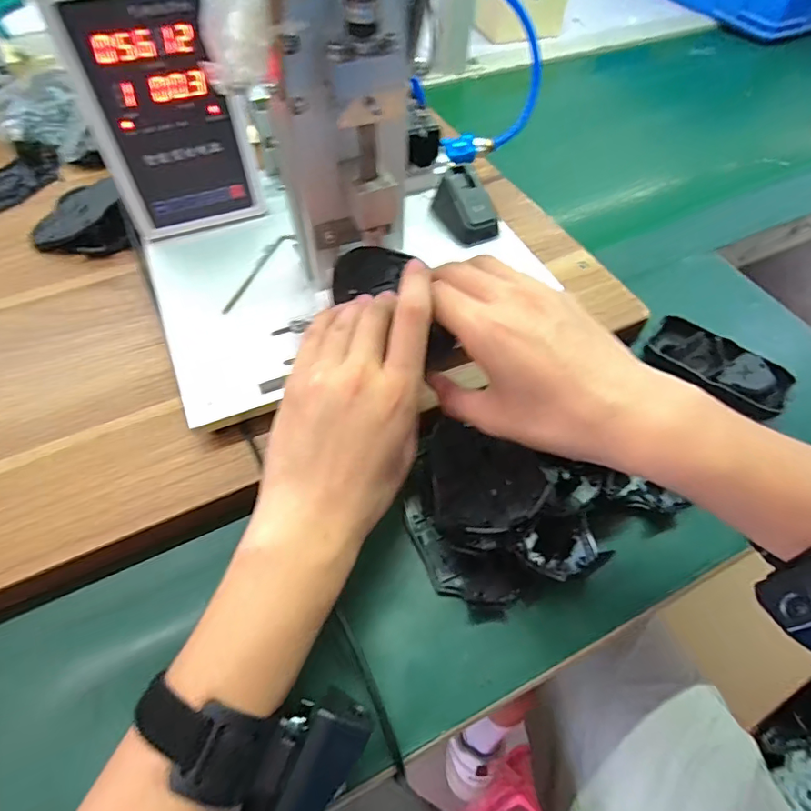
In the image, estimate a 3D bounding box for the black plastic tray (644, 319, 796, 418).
[{"bbox_3d":[0.251,-0.030,0.419,0.105,0.028,0.053,34,60,20],"label":"black plastic tray"}]

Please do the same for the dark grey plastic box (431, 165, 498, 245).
[{"bbox_3d":[0.053,-0.174,0.456,0.037,0.049,0.060,-23,59,-18],"label":"dark grey plastic box"}]

